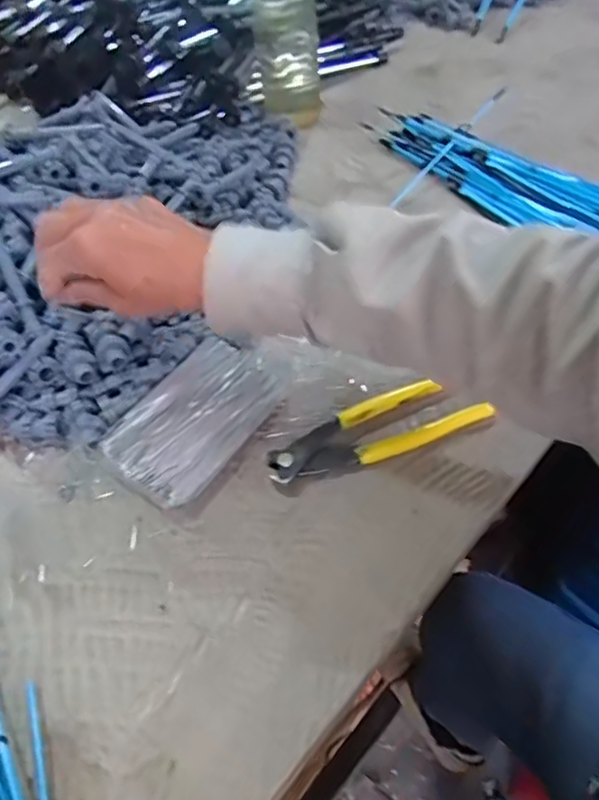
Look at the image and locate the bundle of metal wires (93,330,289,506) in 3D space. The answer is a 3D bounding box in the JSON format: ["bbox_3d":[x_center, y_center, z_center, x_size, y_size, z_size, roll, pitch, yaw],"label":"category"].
[{"bbox_3d":[-0.076,0.012,0.439,0.081,0.018,0.132,30,61,26],"label":"bundle of metal wires"}]

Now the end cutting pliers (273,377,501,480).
[{"bbox_3d":[0.054,0.021,0.421,0.155,0.011,0.051,-19,53,-8],"label":"end cutting pliers"}]

